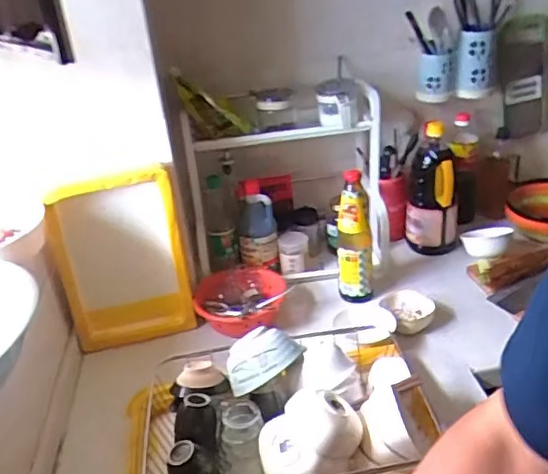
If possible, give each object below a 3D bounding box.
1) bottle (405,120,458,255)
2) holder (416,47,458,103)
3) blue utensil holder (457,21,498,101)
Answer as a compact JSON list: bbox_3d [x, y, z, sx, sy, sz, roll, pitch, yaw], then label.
[{"bbox_3d":[0.358,-0.117,1.292,0.110,0.302,0.110,3,29,17],"label":"bottle"},{"bbox_3d":[0.355,-0.349,1.250,0.079,0.100,0.077,3,29,17],"label":"holder"},{"bbox_3d":[0.443,-0.380,1.253,0.074,0.152,0.063,6,30,22],"label":"blue utensil holder"}]

